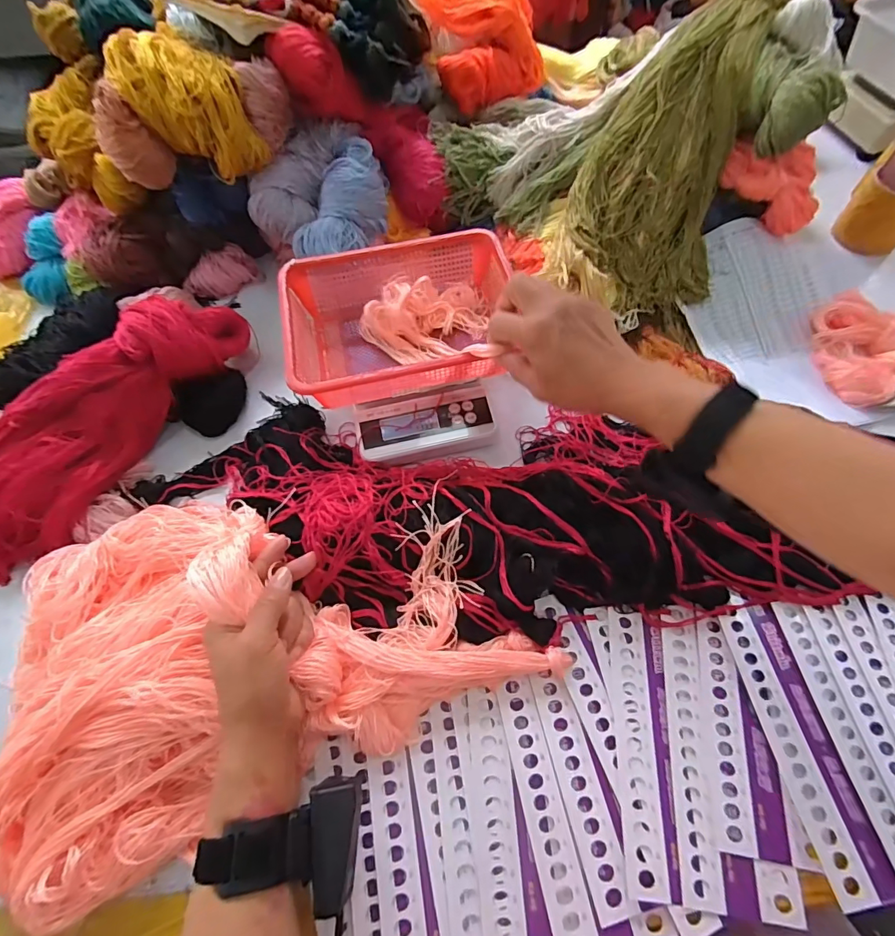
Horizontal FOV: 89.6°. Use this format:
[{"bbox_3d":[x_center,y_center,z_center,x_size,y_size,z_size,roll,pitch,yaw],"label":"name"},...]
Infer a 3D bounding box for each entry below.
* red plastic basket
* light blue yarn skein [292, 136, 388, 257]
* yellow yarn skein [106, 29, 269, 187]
[{"bbox_3d":[-0.048,-0.164,0.506,0.246,0.079,0.209,-8,63,-2],"label":"red plastic basket"},{"bbox_3d":[-0.121,-0.328,0.550,0.083,0.066,0.170,17,65,11],"label":"light blue yarn skein"},{"bbox_3d":[-0.290,-0.404,0.506,0.114,0.094,0.135,-32,66,-14],"label":"yellow yarn skein"}]

